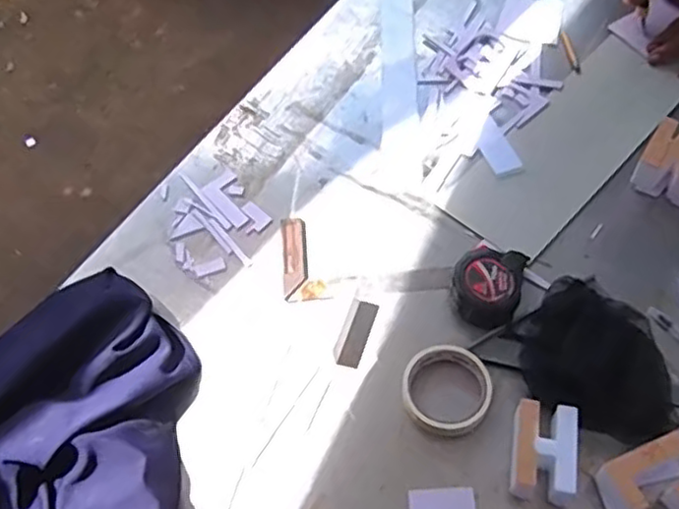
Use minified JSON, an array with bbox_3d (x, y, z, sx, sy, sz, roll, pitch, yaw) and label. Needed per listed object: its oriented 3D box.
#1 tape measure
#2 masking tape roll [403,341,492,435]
[{"bbox_3d":[0.165,0.035,0.760,0.077,0.041,0.093,20,61,16],"label":"tape measure"},{"bbox_3d":[0.110,0.139,0.704,0.090,0.021,0.090,-1,58,2],"label":"masking tape roll"}]

